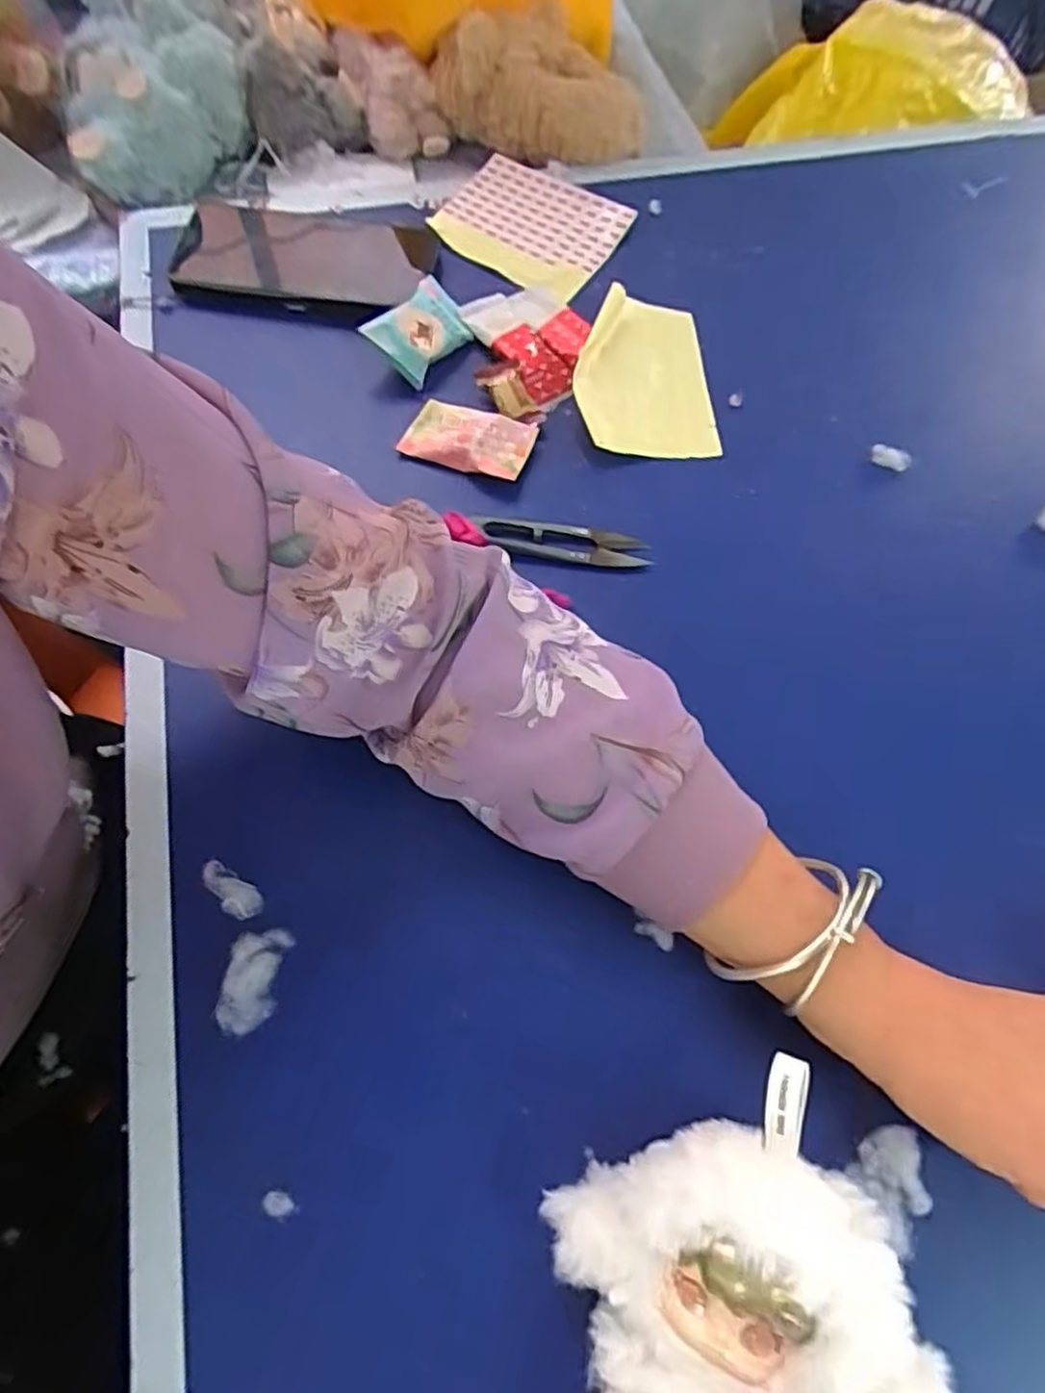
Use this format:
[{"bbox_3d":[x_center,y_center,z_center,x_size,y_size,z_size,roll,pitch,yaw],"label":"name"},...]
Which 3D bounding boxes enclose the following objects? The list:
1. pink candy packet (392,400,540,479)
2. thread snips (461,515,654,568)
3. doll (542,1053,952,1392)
[{"bbox_3d":[-0.033,-0.153,0.433,0.076,0.017,0.041,16,67,5],"label":"pink candy packet"},{"bbox_3d":[0.020,-0.089,0.415,0.102,0.011,0.022,8,67,2],"label":"thread snips"},{"bbox_3d":[0.067,0.210,0.243,0.123,0.071,0.109,-25,70,-12],"label":"doll"}]

